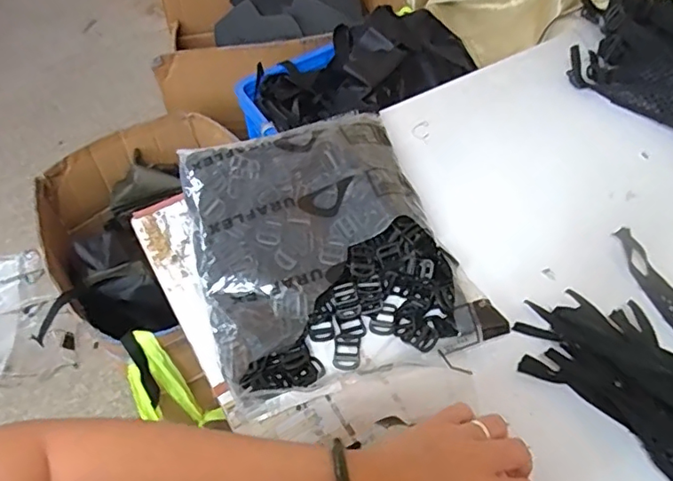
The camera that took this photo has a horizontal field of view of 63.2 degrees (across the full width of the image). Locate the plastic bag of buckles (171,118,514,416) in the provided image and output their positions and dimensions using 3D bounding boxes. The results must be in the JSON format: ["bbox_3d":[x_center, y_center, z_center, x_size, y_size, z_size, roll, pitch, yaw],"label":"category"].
[{"bbox_3d":[-0.017,0.000,0.599,0.258,0.069,0.319,-16,52,-10],"label":"plastic bag of buckles"}]

